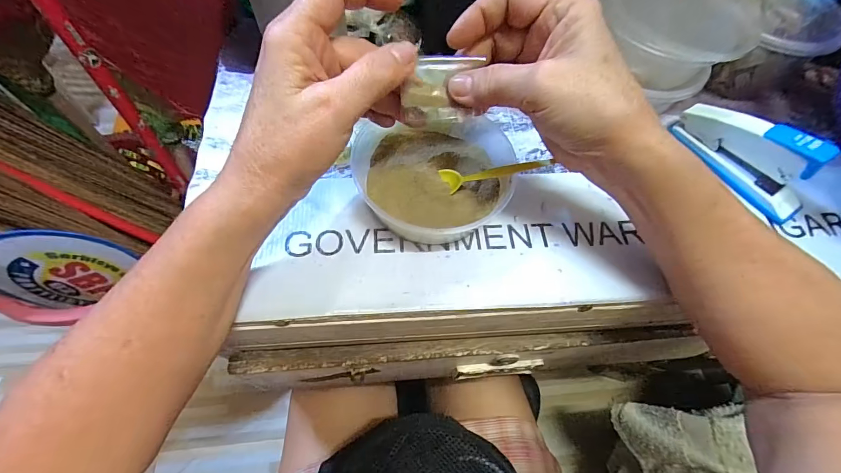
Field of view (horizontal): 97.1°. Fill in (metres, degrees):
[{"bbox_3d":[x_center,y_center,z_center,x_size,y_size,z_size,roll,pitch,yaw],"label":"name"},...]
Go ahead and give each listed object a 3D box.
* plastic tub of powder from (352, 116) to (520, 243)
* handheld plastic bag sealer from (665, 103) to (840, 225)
[{"bbox_3d":[0.011,-0.045,0.276,0.115,0.039,0.108,2,62,-3],"label":"plastic tub of powder"},{"bbox_3d":[0.264,-0.071,0.296,0.030,0.051,0.117,-37,70,-21],"label":"handheld plastic bag sealer"}]

